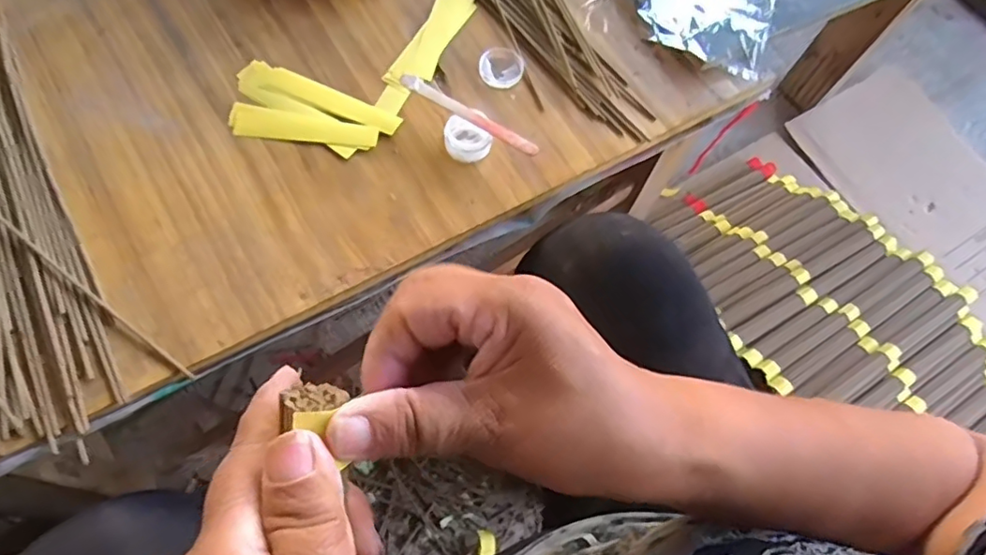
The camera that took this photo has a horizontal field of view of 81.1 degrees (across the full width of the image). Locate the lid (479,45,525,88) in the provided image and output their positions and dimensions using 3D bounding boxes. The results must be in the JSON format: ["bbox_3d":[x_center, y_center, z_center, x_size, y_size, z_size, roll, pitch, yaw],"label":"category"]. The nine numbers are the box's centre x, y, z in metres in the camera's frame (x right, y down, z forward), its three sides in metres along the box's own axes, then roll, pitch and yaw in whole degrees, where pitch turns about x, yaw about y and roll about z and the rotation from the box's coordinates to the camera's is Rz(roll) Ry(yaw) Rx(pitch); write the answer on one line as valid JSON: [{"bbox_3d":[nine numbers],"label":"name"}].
[{"bbox_3d":[0.007,-0.185,0.500,0.037,0.008,0.044,-14,69,-12],"label":"lid"}]

